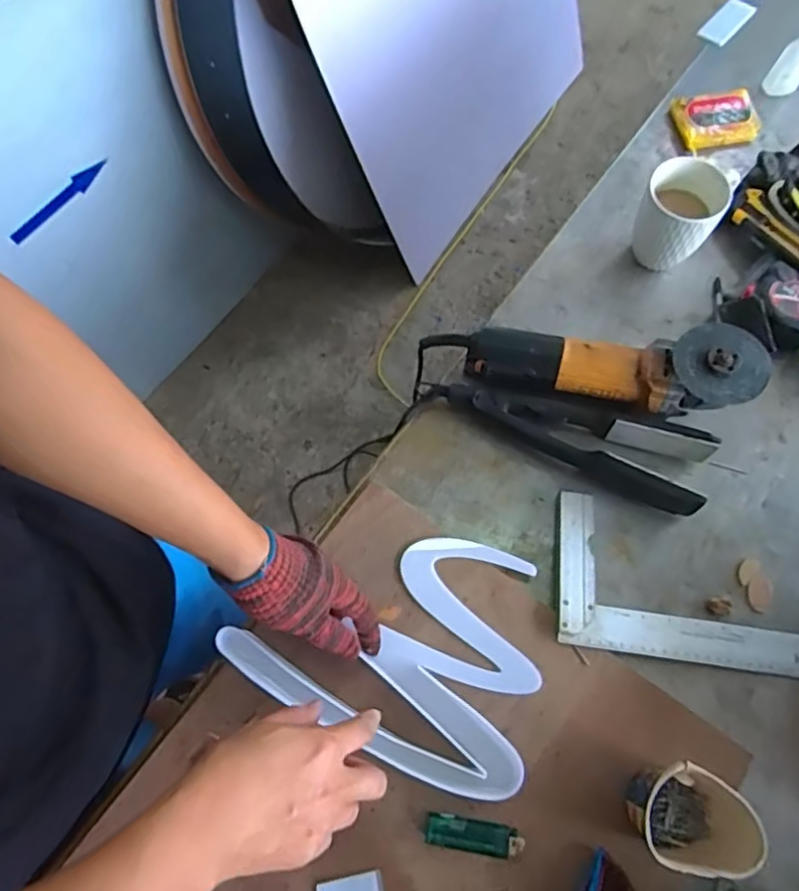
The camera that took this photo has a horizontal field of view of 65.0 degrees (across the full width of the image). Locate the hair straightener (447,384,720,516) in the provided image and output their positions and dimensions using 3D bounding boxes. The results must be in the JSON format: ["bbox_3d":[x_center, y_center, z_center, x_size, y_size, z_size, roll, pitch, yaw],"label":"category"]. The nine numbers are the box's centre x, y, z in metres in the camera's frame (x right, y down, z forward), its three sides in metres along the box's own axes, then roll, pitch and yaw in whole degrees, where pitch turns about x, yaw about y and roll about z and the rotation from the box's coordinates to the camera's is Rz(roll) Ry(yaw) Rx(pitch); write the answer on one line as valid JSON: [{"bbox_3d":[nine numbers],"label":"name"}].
[{"bbox_3d":[0.179,-0.015,0.647,0.267,0.049,0.076,21,71,10],"label":"hair straightener"}]

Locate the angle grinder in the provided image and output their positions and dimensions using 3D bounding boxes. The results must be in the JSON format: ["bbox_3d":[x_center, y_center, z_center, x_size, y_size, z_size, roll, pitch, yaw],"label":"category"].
[{"bbox_3d":[0.189,-0.090,0.645,0.332,0.077,0.082,11,70,7],"label":"angle grinder"}]

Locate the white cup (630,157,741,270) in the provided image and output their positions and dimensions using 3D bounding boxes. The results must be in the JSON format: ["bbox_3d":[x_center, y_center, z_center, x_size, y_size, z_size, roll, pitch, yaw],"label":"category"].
[{"bbox_3d":[0.308,-0.253,0.702,0.083,0.098,0.096,27,72,12],"label":"white cup"}]

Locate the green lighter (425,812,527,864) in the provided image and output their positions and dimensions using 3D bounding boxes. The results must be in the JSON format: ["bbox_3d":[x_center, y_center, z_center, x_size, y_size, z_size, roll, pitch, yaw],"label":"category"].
[{"bbox_3d":[0.063,0.328,0.527,0.080,0.012,0.026,9,69,6],"label":"green lighter"}]

